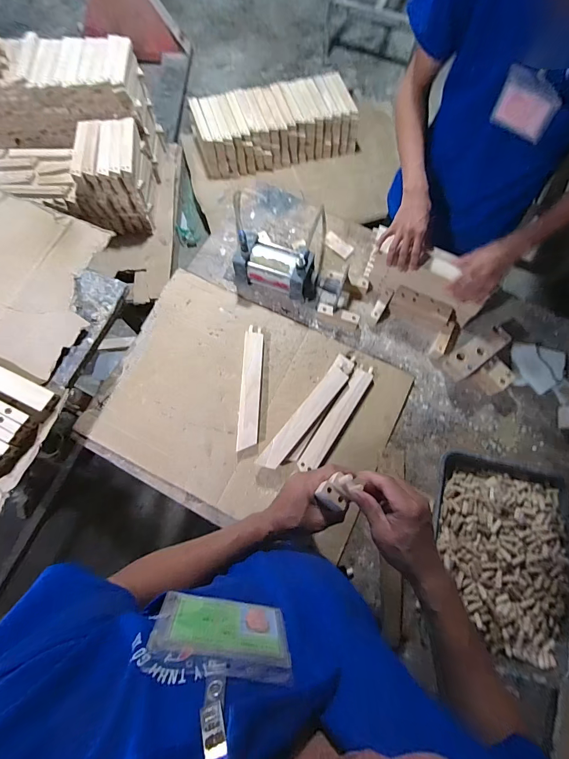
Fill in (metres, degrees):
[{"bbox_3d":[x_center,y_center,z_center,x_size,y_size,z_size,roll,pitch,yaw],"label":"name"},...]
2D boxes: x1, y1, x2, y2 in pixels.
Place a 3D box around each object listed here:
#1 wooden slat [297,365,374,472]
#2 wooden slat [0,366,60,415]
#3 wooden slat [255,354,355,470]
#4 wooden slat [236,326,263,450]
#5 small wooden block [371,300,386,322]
[{"bbox_3d":[0.123,0.088,0.801,0.048,0.025,0.278,32,74,9],"label":"wooden slat"},{"bbox_3d":[-0.613,-0.011,0.730,0.293,0.019,0.044,25,73,6],"label":"wooden slat"},{"bbox_3d":[0.059,0.069,0.787,0.050,0.020,0.316,36,76,12],"label":"wooden slat"},{"bbox_3d":[-0.079,0.016,0.818,0.046,0.020,0.287,3,72,-1],"label":"wooden slat"},{"bbox_3d":[0.233,-0.170,0.866,0.025,0.014,0.049,24,86,6],"label":"small wooden block"}]

